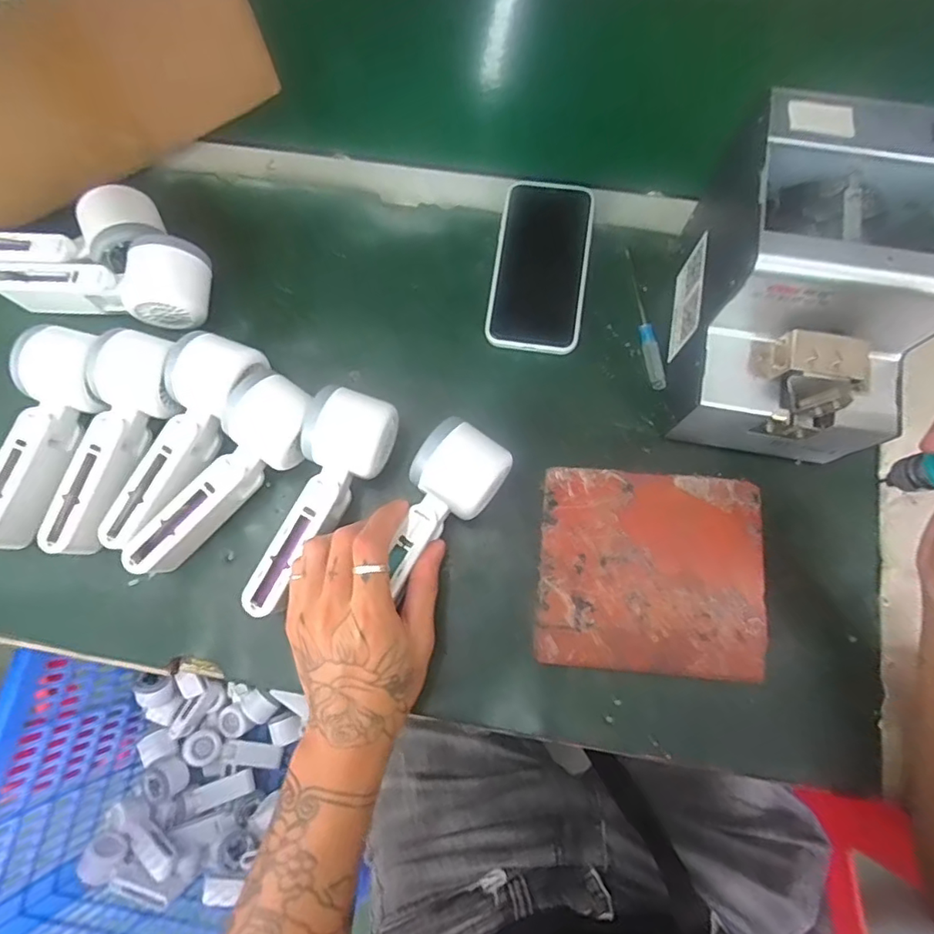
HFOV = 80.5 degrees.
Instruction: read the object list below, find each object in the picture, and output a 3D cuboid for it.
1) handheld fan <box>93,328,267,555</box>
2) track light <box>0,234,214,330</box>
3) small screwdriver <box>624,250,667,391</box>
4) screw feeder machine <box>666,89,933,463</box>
[{"bbox_3d":[-0.205,-0.018,0.400,0.054,0.053,0.163,22,77,7],"label":"handheld fan"},{"bbox_3d":[-0.289,-0.145,0.434,0.161,0.045,0.059,2,75,2],"label":"track light"},{"bbox_3d":[0.141,-0.118,0.442,0.011,0.007,0.119,-8,75,-1],"label":"small screwdriver"},{"bbox_3d":[0.221,-0.111,0.366,0.125,0.149,0.172,9,75,4],"label":"screw feeder machine"}]

